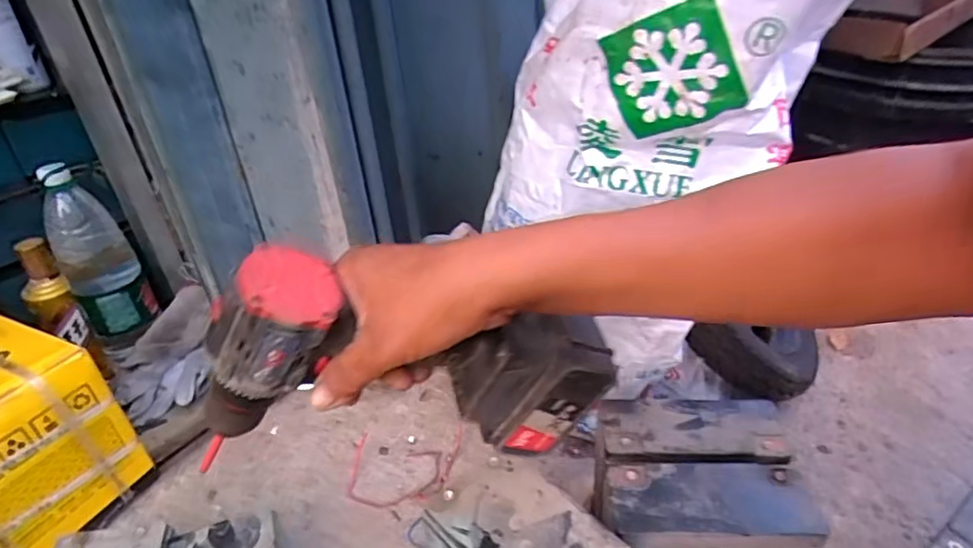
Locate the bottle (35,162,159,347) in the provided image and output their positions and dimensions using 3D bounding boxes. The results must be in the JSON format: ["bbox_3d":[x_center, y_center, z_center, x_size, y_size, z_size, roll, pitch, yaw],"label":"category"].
[{"bbox_3d":[-0.517,-0.015,0.784,0.088,0.240,0.076,-25,36,-27],"label":"bottle"}]

